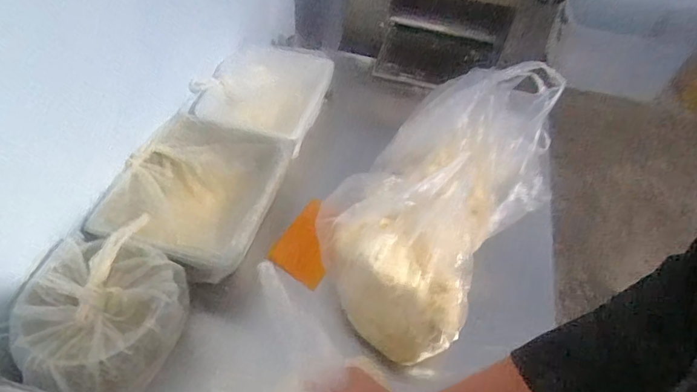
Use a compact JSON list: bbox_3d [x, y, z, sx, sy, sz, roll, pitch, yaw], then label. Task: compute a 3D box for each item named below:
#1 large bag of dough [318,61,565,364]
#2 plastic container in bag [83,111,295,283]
[{"bbox_3d":[0.169,-0.010,0.781,0.267,0.130,0.534,30,71,20],"label":"large bag of dough"},{"bbox_3d":[-0.273,-0.002,0.857,0.267,0.122,0.324,16,49,8],"label":"plastic container in bag"}]

